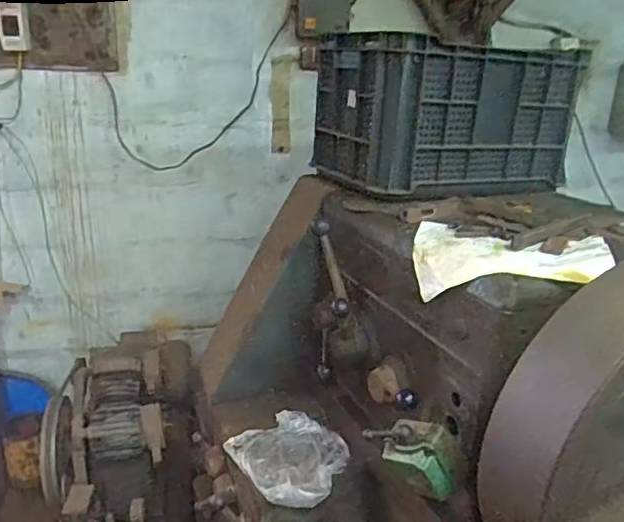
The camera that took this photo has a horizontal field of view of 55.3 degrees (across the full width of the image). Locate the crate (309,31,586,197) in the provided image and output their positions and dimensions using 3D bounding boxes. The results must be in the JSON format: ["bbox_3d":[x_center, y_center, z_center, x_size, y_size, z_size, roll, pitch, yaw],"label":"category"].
[{"bbox_3d":[0.281,-0.321,1.295,0.456,0.274,0.307,-6,21,-20],"label":"crate"}]

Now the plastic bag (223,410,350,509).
[{"bbox_3d":[-0.034,0.375,1.146,0.203,0.035,0.215,-17,27,-41],"label":"plastic bag"}]

